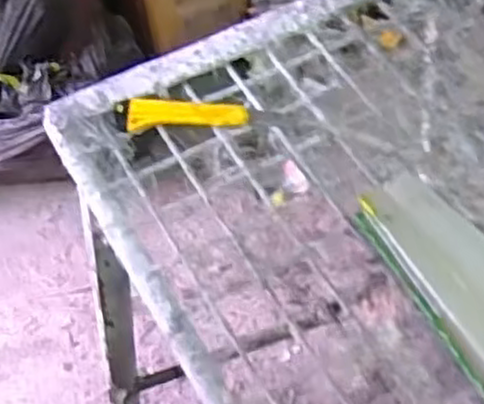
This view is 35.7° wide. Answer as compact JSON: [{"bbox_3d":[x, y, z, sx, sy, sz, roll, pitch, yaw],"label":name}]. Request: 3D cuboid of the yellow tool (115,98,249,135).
[{"bbox_3d":[-0.066,-0.094,0.814,0.141,0.023,0.033,0,50,5],"label":"yellow tool"}]

